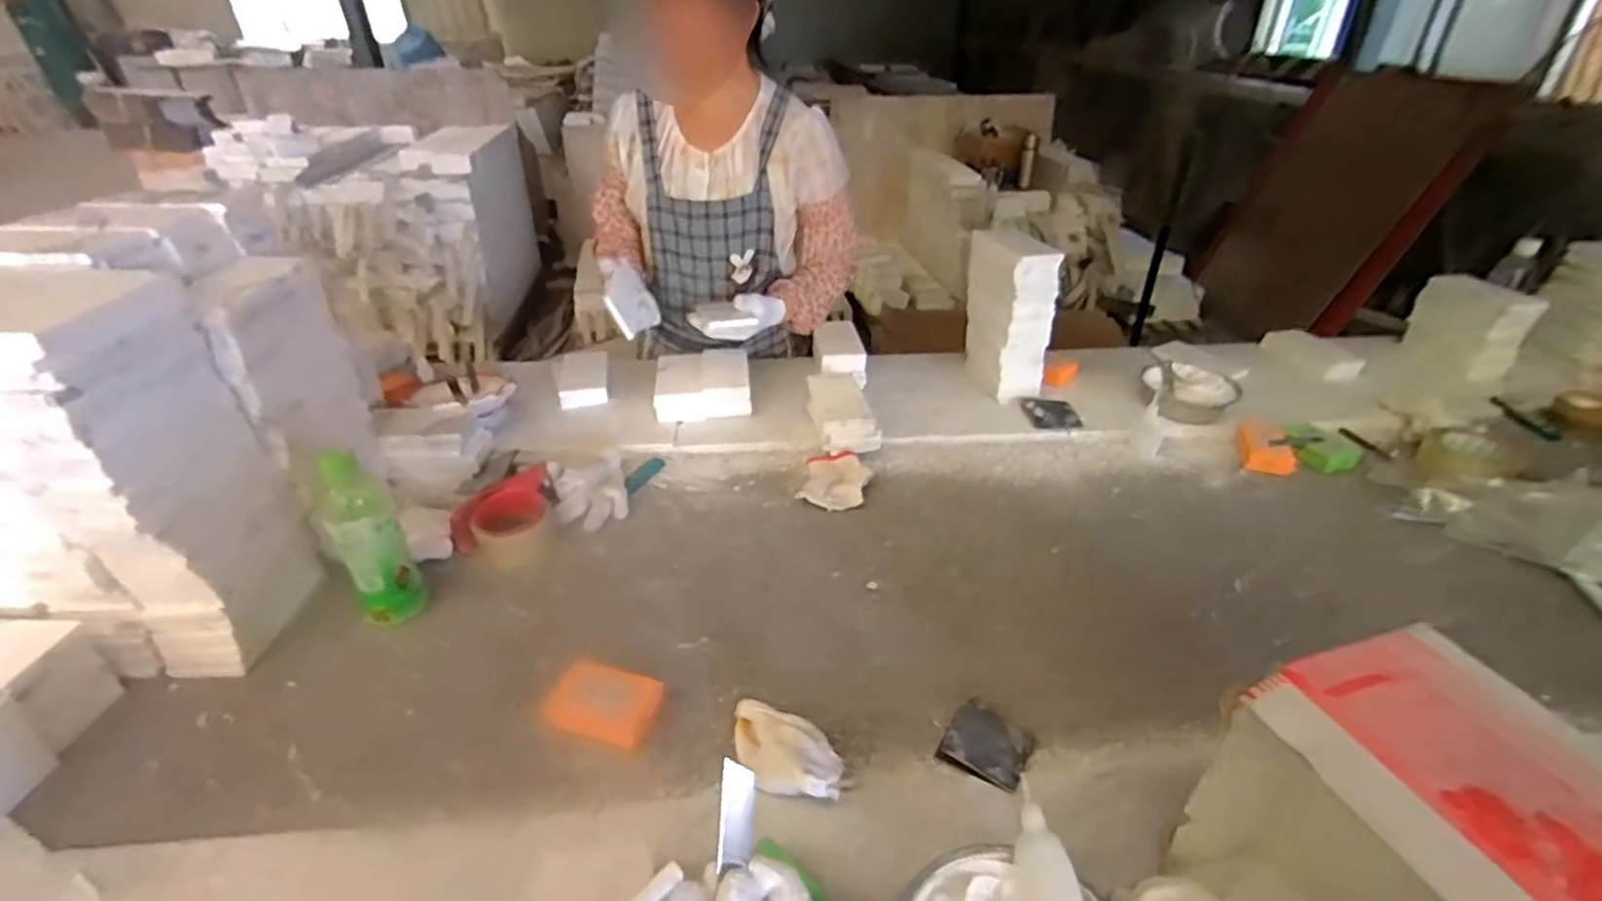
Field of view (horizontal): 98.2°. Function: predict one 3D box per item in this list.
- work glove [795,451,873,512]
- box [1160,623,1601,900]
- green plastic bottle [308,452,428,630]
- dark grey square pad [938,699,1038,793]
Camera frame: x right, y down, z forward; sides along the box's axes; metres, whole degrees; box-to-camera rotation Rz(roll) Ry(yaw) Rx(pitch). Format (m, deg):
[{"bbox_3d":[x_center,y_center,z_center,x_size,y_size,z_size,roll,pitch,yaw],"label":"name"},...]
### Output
[{"bbox_3d":[0.048,0.040,0.963,0.090,0.029,0.120,5,34,10],"label":"work glove"},{"bbox_3d":[0.340,0.263,0.402,0.141,0.249,0.193,-11,35,-17],"label":"box"},{"bbox_3d":[-0.442,0.098,0.710,0.066,0.186,0.057,-24,39,-30],"label":"green plastic bottle"},{"bbox_3d":[0.168,0.260,0.620,0.071,0.012,0.072,21,39,30],"label":"dark grey square pad"}]

